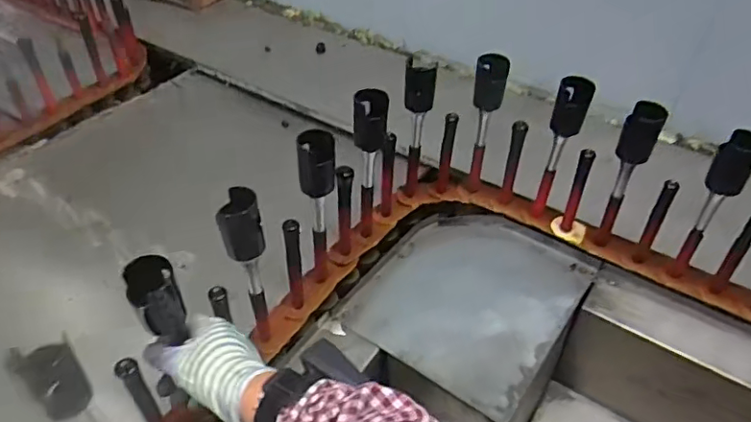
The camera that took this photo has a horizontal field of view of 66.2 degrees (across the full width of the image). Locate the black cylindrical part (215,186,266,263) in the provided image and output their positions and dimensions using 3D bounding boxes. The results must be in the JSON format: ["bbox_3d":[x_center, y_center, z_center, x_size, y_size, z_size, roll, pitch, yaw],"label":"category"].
[{"bbox_3d":[-0.132,0.014,0.567,0.039,0.062,0.041,-2,36,2],"label":"black cylindrical part"}]

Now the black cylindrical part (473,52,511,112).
[{"bbox_3d":[0.159,-0.177,0.787,0.043,0.066,0.043,3,36,9],"label":"black cylindrical part"}]

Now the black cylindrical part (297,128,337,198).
[{"bbox_3d":[-0.065,-0.053,0.644,0.041,0.069,0.037,-5,36,-3],"label":"black cylindrical part"}]

